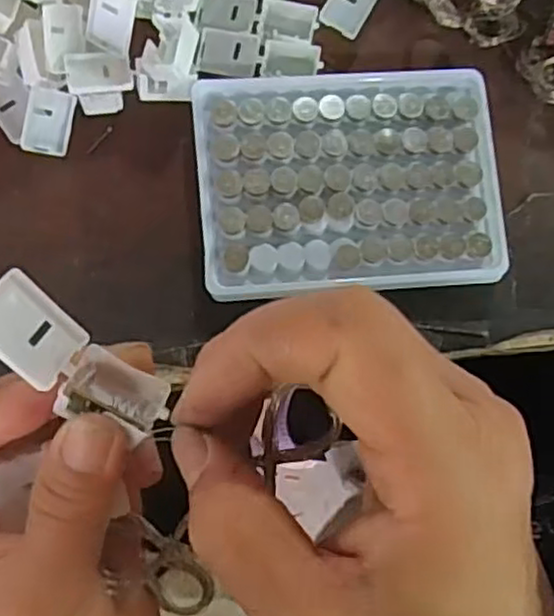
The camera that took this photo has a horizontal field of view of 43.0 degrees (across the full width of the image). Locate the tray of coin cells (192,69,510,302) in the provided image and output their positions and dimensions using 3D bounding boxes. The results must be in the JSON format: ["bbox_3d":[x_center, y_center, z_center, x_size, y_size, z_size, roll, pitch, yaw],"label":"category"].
[{"bbox_3d":[0.031,-0.057,0.310,0.128,0.021,0.098,-5,83,-5],"label":"tray of coin cells"}]

